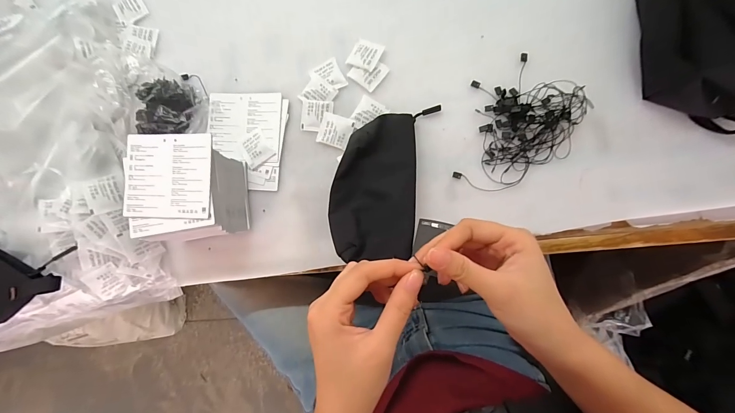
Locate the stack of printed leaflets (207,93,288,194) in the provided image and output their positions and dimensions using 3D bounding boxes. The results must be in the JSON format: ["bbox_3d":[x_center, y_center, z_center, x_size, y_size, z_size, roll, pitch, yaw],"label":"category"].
[{"bbox_3d":[-0.161,-0.088,0.420,0.106,0.005,0.128,2,85,7],"label":"stack of printed leaflets"}]

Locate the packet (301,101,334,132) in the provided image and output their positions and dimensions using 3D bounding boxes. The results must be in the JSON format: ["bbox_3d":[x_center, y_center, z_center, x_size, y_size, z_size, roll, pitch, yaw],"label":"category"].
[{"bbox_3d":[-0.066,-0.118,0.410,0.041,0.004,0.039,3,85,7],"label":"packet"}]

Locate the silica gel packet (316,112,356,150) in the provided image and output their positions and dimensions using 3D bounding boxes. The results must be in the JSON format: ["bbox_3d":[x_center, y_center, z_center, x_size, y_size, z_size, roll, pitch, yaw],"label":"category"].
[{"bbox_3d":[-0.041,-0.096,0.405,0.042,0.004,0.038,18,87,8],"label":"silica gel packet"}]

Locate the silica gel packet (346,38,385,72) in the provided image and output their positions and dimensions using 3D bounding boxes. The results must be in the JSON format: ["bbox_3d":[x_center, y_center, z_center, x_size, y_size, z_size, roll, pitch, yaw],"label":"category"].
[{"bbox_3d":[-0.003,-0.197,0.411,0.037,0.008,0.040,27,88,9],"label":"silica gel packet"}]

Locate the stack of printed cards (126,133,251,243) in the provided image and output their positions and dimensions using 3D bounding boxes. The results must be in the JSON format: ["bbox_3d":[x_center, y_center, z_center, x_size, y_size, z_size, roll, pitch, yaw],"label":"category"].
[{"bbox_3d":[-0.210,-0.019,0.379,0.105,0.082,0.113,-4,84,7],"label":"stack of printed cards"}]

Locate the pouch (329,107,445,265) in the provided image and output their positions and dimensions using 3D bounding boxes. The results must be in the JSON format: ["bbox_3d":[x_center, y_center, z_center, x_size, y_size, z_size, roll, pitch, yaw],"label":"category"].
[{"bbox_3d":[0.013,-0.034,0.358,0.098,0.020,0.187,10,76,10],"label":"pouch"}]

